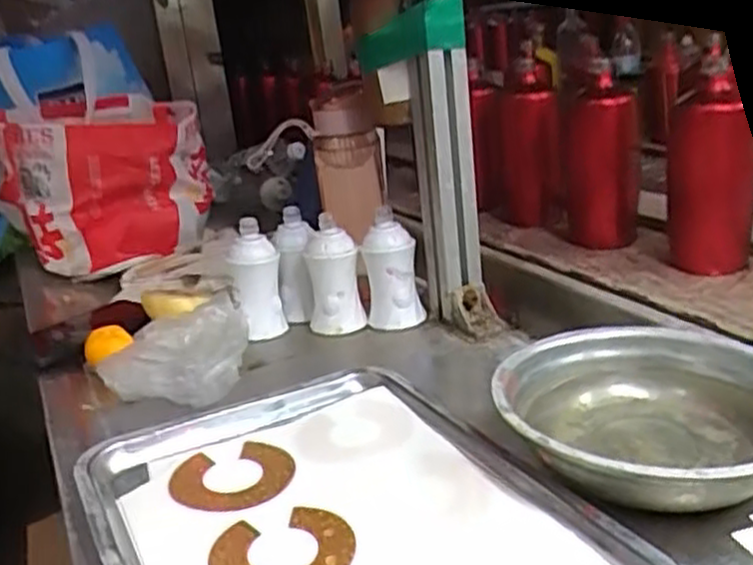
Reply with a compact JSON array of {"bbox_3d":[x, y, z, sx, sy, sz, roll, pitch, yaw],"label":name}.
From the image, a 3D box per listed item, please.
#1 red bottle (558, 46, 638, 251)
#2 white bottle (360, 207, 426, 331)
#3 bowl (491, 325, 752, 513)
[{"bbox_3d":[0.256,-0.148,0.893,0.079,0.192,0.092,-3,20,11],"label":"red bottle"},{"bbox_3d":[0.014,-0.013,0.779,0.054,0.106,0.052,-9,21,-1],"label":"white bottle"},{"bbox_3d":[0.183,0.085,0.514,0.194,0.045,0.195,-8,21,3],"label":"bowl"}]

